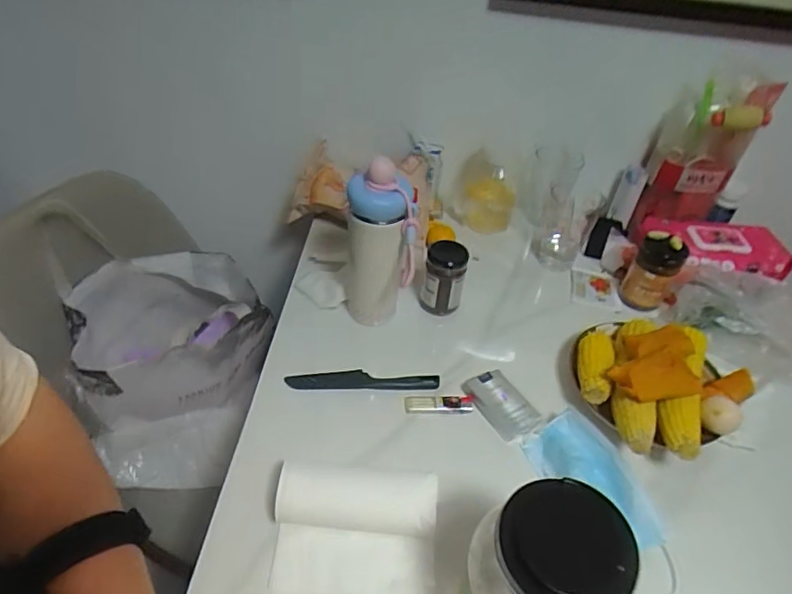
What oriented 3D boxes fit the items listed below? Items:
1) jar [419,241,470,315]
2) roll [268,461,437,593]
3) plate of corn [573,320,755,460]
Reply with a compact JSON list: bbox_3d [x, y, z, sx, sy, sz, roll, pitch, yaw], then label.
[{"bbox_3d":[0.070,-0.023,0.769,0.057,0.108,0.051,11,43,6],"label":"jar"},{"bbox_3d":[-0.043,0.228,0.532,0.163,0.052,0.115,5,42,0],"label":"roll"},{"bbox_3d":[0.321,0.099,0.665,0.212,0.095,0.200,3,42,-3],"label":"plate of corn"}]

